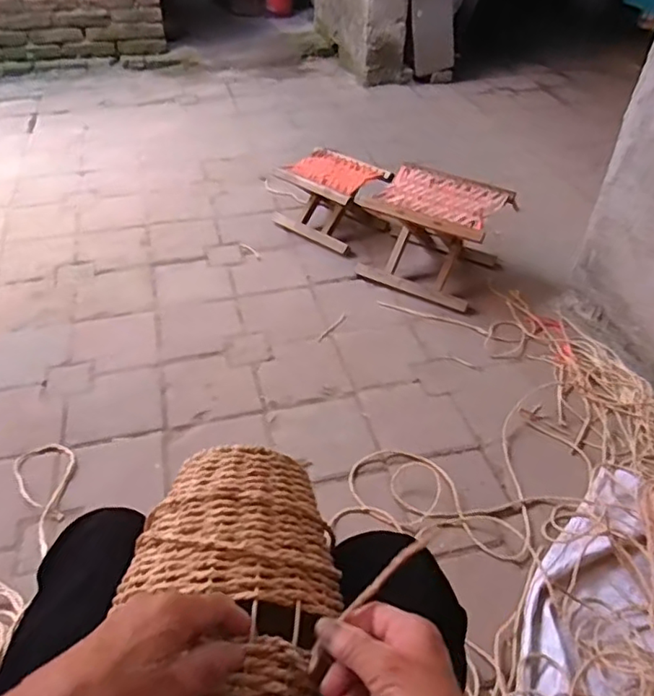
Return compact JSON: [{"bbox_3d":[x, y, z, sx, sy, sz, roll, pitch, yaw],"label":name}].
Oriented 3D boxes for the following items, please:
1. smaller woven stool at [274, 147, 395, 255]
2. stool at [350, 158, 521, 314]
[{"bbox_3d":[0.012,-0.445,1.742,0.248,0.193,0.287,-32,53,-32],"label":"smaller woven stool"},{"bbox_3d":[0.270,-0.315,1.580,0.361,0.238,0.287,24,47,22],"label":"stool"}]

